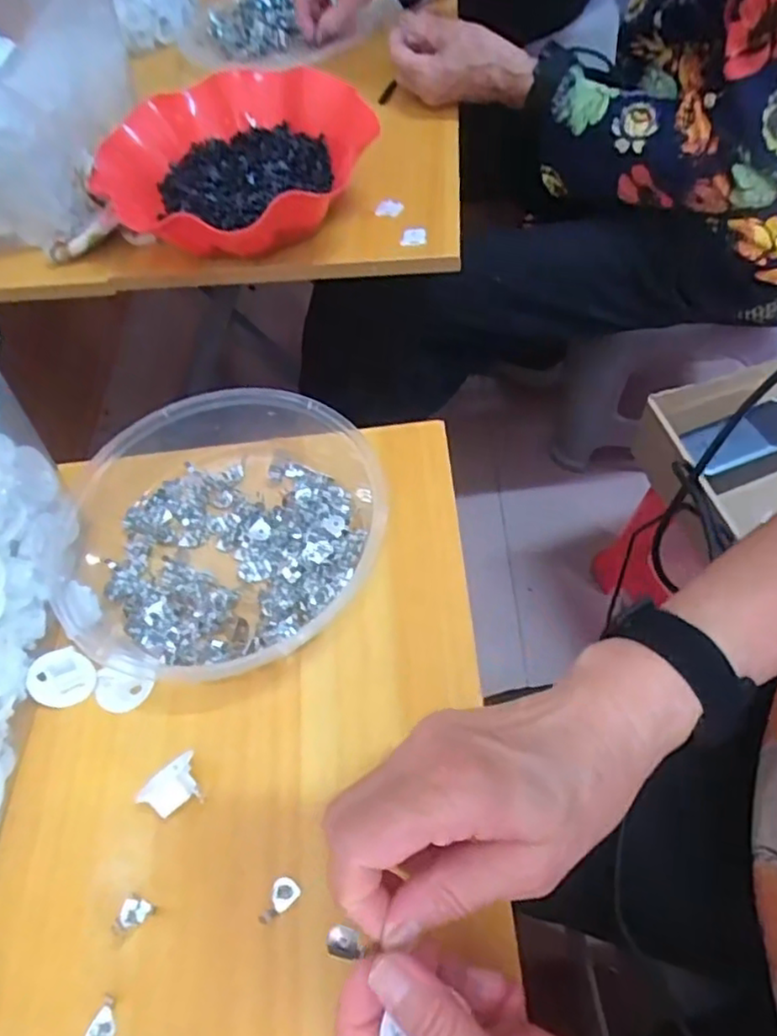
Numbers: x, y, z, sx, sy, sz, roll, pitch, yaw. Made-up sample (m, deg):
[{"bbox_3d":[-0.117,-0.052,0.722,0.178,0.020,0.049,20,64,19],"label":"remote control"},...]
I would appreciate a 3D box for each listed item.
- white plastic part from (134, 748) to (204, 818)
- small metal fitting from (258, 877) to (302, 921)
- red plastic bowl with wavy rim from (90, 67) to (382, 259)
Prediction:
[{"bbox_3d":[-0.105,0.133,0.323,0.022,0.018,0.030,38,69,25],"label":"white plastic part"},{"bbox_3d":[-0.051,0.173,0.297,0.012,0.008,0.021,37,67,24],"label":"small metal fitting"},{"bbox_3d":[-0.128,-0.294,0.550,0.205,0.060,0.202,-3,58,5],"label":"red plastic bowl with wavy rim"}]

